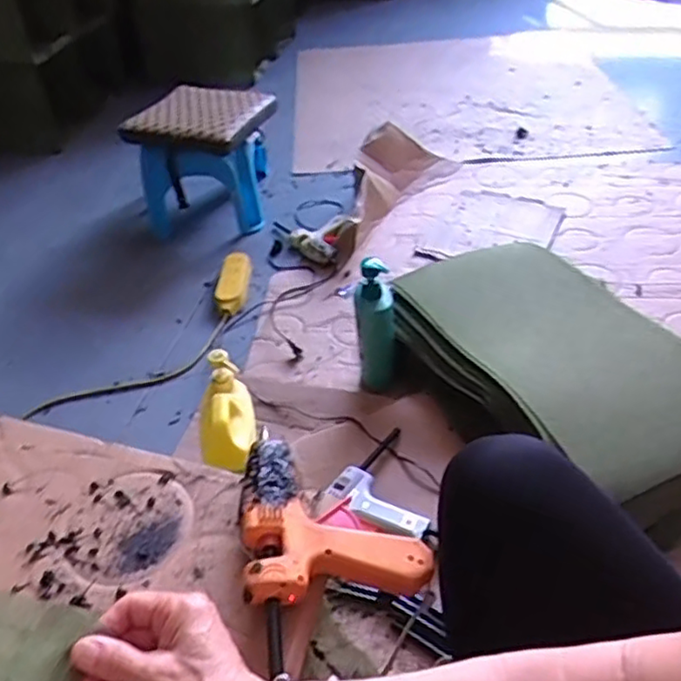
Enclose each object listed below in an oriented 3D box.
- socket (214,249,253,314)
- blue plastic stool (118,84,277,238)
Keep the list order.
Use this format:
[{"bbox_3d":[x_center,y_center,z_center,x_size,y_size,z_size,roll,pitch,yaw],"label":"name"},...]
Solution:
[{"bbox_3d":[-0.235,-0.134,1.442,0.064,0.035,0.208,-1,43,2],"label":"socket"},{"bbox_3d":[-0.325,-0.442,1.612,0.313,0.258,0.285,7,44,11],"label":"blue plastic stool"}]

